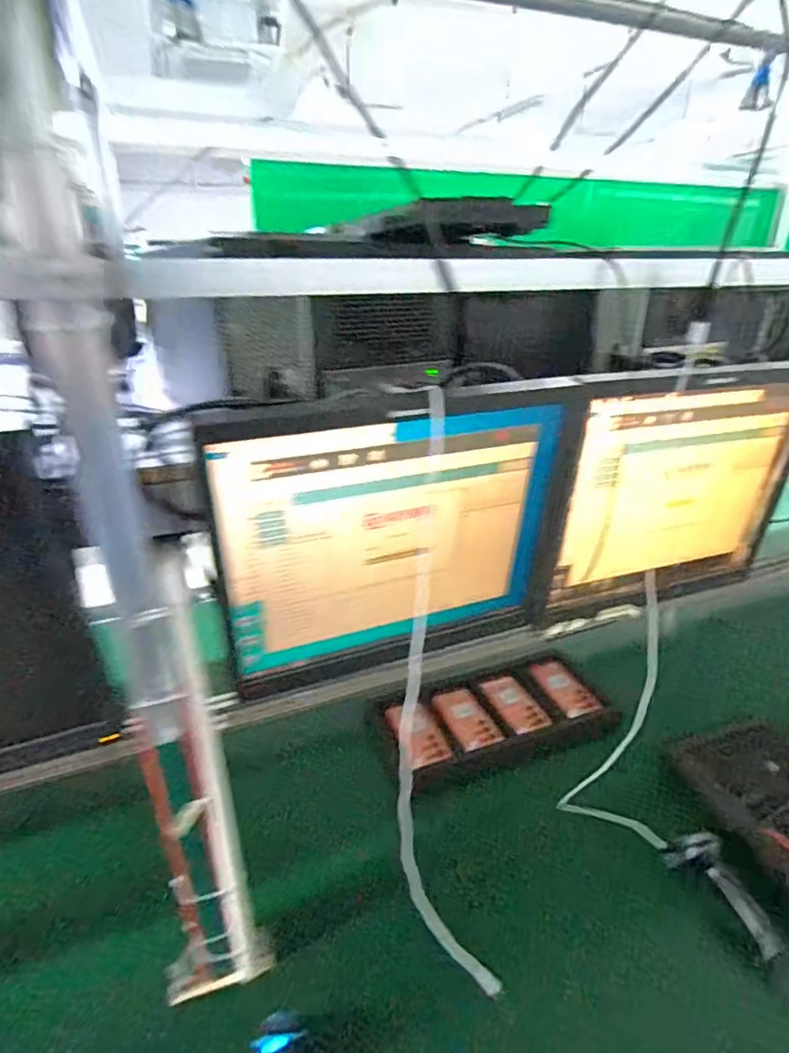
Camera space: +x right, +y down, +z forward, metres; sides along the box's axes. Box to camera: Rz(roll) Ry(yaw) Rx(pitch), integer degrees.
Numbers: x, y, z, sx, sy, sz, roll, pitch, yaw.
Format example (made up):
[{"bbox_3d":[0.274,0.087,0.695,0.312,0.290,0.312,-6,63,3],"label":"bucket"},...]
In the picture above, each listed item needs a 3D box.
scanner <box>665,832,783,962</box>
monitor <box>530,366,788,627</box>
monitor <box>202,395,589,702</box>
[{"bbox_3d":[0.497,0.539,0.826,0.065,0.063,0.174,-14,42,-26],"label":"scanner"},{"bbox_3d":[0.350,-0.040,0.683,0.365,0.294,0.051,-10,26,-19],"label":"monitor"},{"bbox_3d":[0.010,0.024,0.567,0.368,0.321,0.038,-9,35,-19],"label":"monitor"}]

